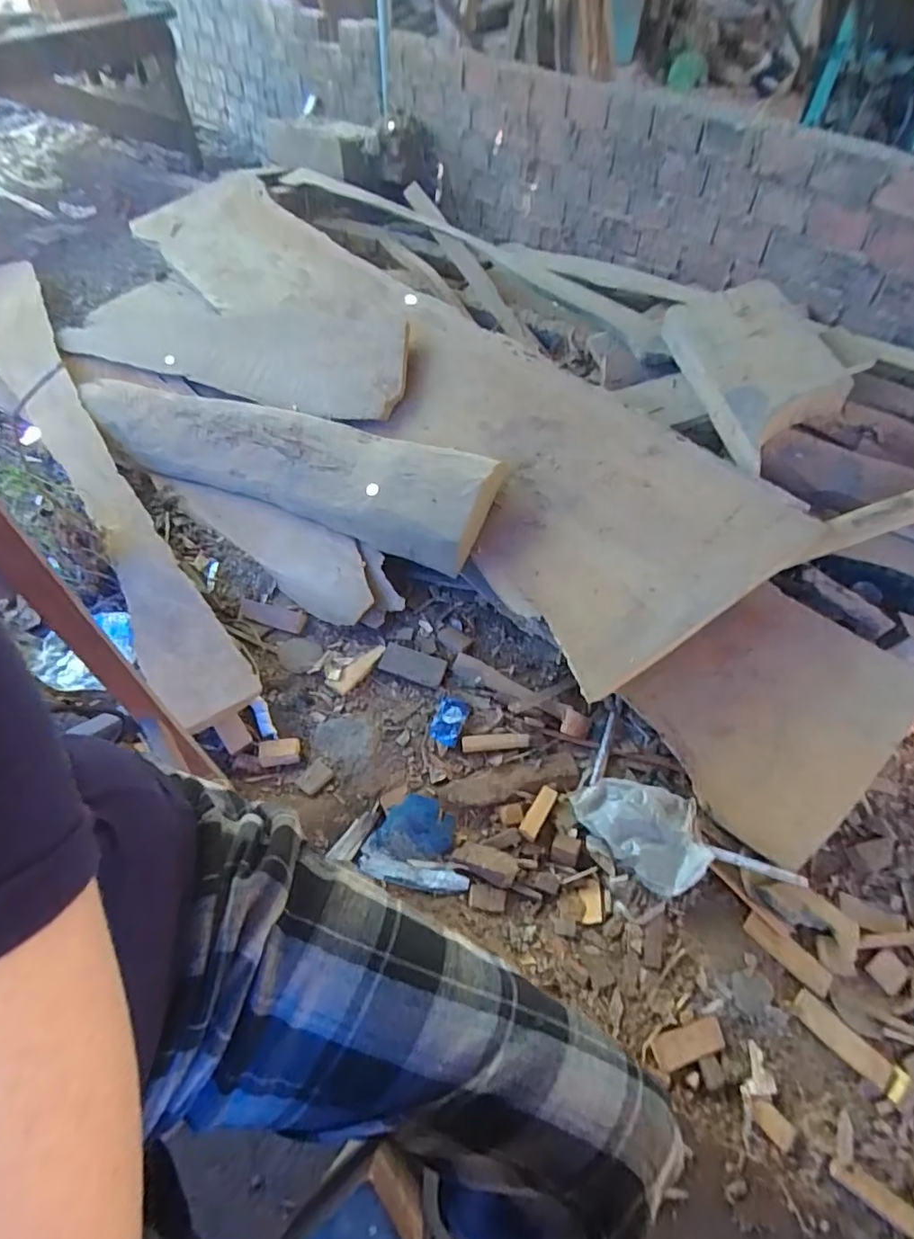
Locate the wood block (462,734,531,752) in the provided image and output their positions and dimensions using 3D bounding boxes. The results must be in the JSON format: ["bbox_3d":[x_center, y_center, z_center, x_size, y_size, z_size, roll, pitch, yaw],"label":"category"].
[{"bbox_3d":[0.079,0.252,1.162,0.137,0.008,0.034,-2,54,-4],"label":"wood block"}]

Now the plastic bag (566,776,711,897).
[{"bbox_3d":[0.340,0.376,1.047,0.240,0.058,0.168,37,60,22],"label":"plastic bag"}]

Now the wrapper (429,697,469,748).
[{"bbox_3d":[-0.017,0.211,1.191,0.062,0.007,0.108,18,55,11],"label":"wrapper"}]

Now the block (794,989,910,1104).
[{"bbox_3d":[0.605,0.655,0.878,0.164,0.008,0.047,37,60,22],"label":"block"}]

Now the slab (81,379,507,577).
[{"bbox_3d":[-0.529,-0.449,1.521,1.336,0.071,0.294,20,85,21],"label":"slab"}]

